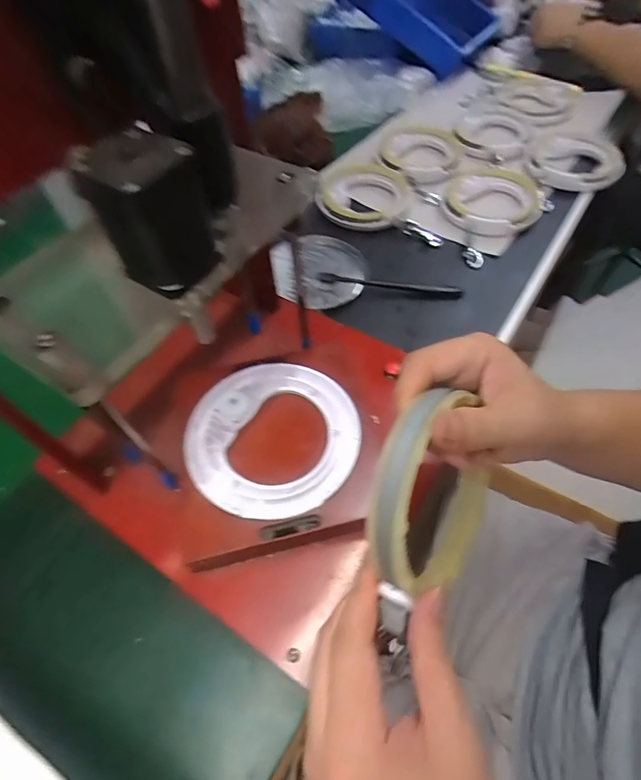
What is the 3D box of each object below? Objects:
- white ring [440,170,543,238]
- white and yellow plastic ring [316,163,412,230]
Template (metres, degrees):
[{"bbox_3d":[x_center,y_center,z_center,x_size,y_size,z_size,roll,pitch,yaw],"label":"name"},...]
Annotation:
[{"bbox_3d":[0.244,-0.271,0.615,0.130,0.021,0.142,-2,55,3],"label":"white ring"},{"bbox_3d":[0.063,-0.284,0.624,0.122,0.028,0.138,12,57,12],"label":"white and yellow plastic ring"}]

